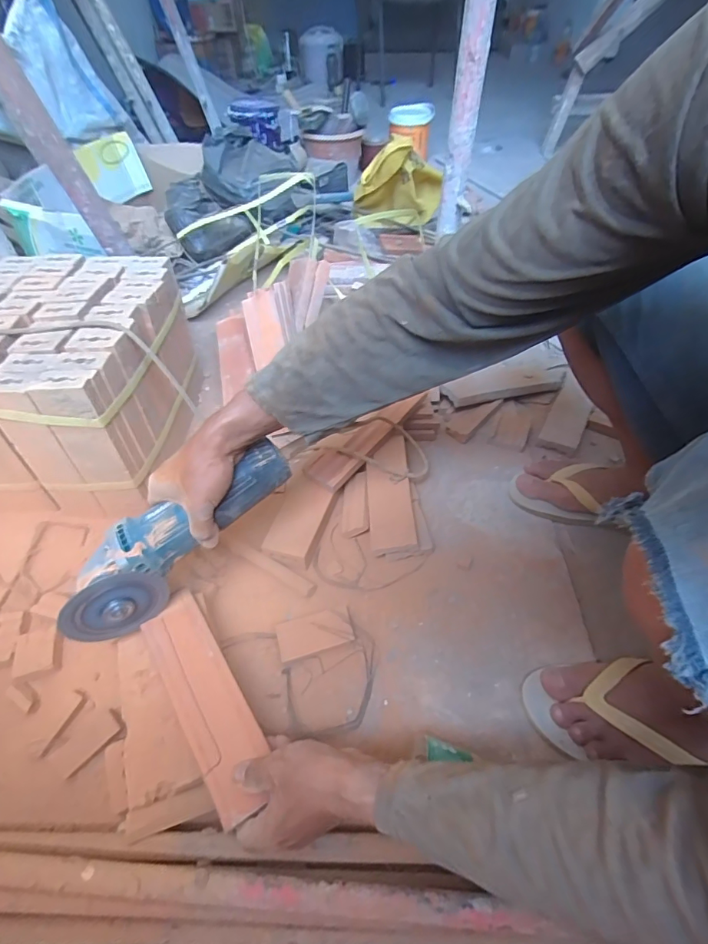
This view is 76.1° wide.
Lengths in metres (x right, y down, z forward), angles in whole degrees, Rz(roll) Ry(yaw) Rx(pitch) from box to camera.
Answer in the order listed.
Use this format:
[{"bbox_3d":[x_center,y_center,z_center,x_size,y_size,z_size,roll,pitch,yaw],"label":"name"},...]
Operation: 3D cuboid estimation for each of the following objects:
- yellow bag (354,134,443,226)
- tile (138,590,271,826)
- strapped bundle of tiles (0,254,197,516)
[{"bbox_3d":[0.103,-0.693,1.105,0.215,0.212,0.133,9,49,8],"label":"yellow bag"},{"bbox_3d":[-0.150,0.219,0.452,0.062,0.015,0.223,-25,55,-20],"label":"tile"},{"bbox_3d":[-0.424,-0.144,0.700,0.289,0.227,0.348,2,48,2],"label":"strapped bundle of tiles"}]

